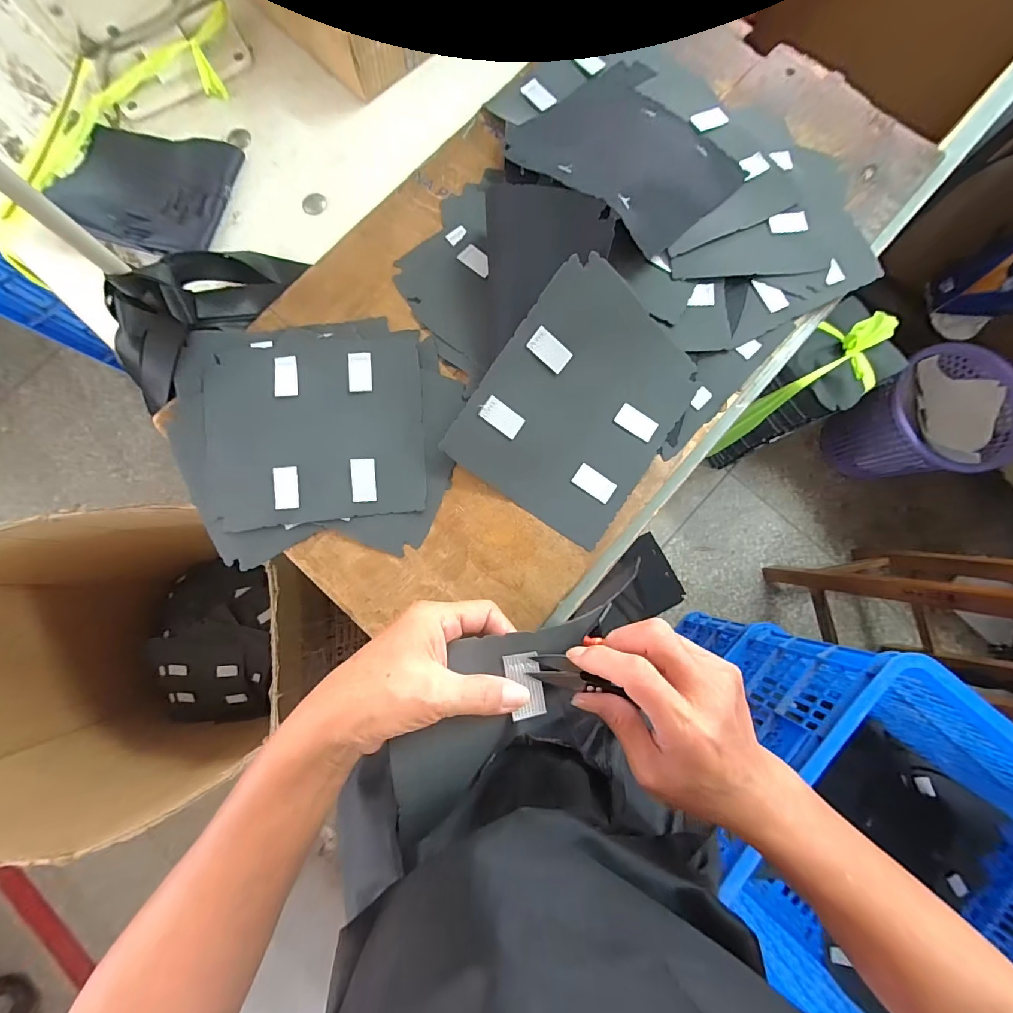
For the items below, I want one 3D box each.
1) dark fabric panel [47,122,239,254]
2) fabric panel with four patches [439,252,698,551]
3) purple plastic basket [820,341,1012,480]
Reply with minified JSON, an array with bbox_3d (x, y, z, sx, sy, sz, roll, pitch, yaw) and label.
[{"bbox_3d":[-0.367,-0.322,0.428,0.169,0.019,0.133,11,82,2],"label":"dark fabric panel"},{"bbox_3d":[0.064,-0.086,0.367,0.161,0.026,0.199,35,93,-16],"label":"fabric panel with four patches"},{"bbox_3d":[0.991,-0.191,1.045,0.274,0.273,0.297,-25,82,-3],"label":"purple plastic basket"}]

